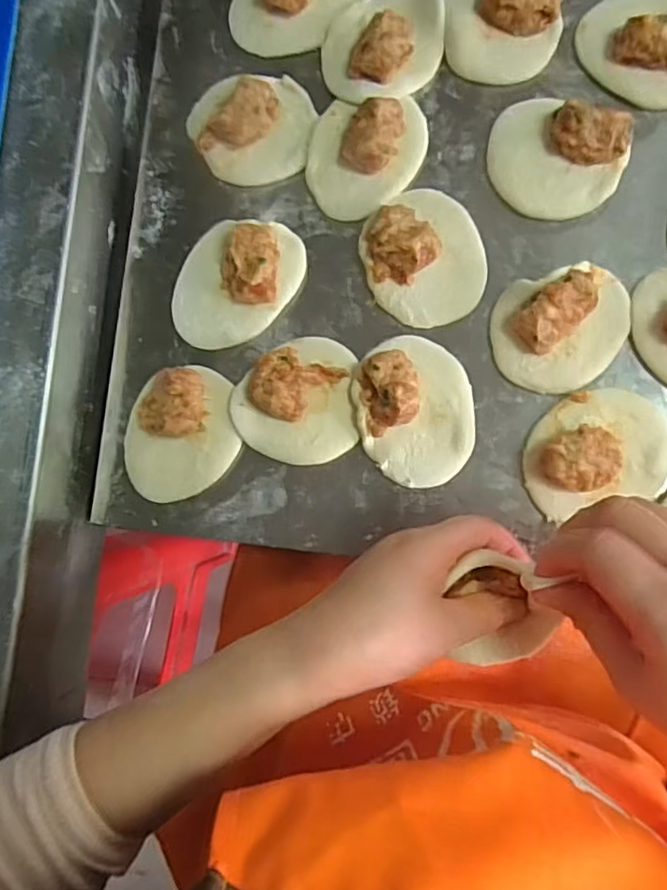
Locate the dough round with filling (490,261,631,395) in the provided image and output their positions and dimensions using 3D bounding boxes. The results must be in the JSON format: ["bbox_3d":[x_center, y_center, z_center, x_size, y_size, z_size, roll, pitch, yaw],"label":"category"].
[{"bbox_3d":[0.153,-0.077,0.397,0.089,0.027,0.075,-16,83,6],"label":"dough round with filling"}]

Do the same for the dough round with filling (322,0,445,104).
[{"bbox_3d":[0.034,-0.292,0.428,0.085,0.032,0.088,-1,85,8],"label":"dough round with filling"}]

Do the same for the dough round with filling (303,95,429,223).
[{"bbox_3d":[0.022,-0.205,0.425,0.080,0.027,0.084,-1,85,8],"label":"dough round with filling"}]

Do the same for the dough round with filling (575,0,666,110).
[{"bbox_3d":[0.215,-0.275,0.408,0.073,0.029,0.089,-28,82,4],"label":"dough round with filling"}]

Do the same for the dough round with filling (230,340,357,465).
[{"bbox_3d":[-0.028,-0.031,0.415,0.084,0.026,0.084,-1,85,8],"label":"dough round with filling"}]

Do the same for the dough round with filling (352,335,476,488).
[{"bbox_3d":[0.054,-0.024,0.403,0.076,0.030,0.099,-13,83,6],"label":"dough round with filling"}]

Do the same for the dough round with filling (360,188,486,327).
[{"bbox_3d":[0.062,-0.132,0.414,0.080,0.028,0.094,-15,83,6],"label":"dough round with filling"}]

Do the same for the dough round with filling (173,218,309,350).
[{"bbox_3d":[-0.072,-0.117,0.430,0.077,0.027,0.102,35,90,9],"label":"dough round with filling"}]

